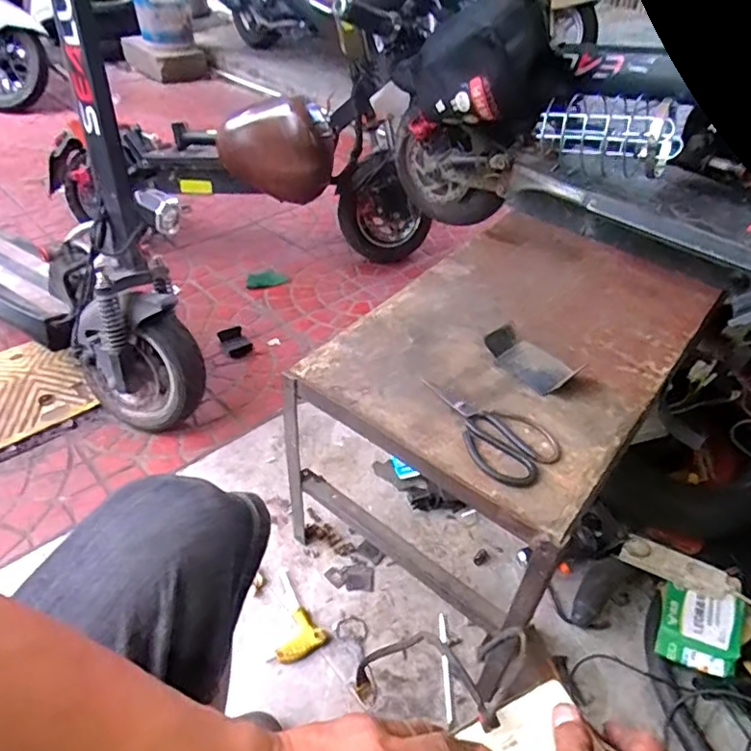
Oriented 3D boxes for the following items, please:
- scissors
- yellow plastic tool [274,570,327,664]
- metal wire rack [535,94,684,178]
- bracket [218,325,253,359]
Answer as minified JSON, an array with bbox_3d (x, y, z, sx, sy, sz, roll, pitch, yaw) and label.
[{"bbox_3d":[0.128,0.050,0.624,0.092,0.017,0.161,-16,49,-22],"label":"scissors"},{"bbox_3d":[-0.129,0.341,0.828,0.070,0.015,0.127,-24,52,-27],"label":"yellow plastic tool"},{"bbox_3d":[0.339,-0.350,0.858,0.189,0.088,0.070,27,48,19],"label":"metal wire rack"},{"bbox_3d":[-0.303,-0.071,1.270,0.057,0.016,0.097,-21,51,-25],"label":"bracket"}]

